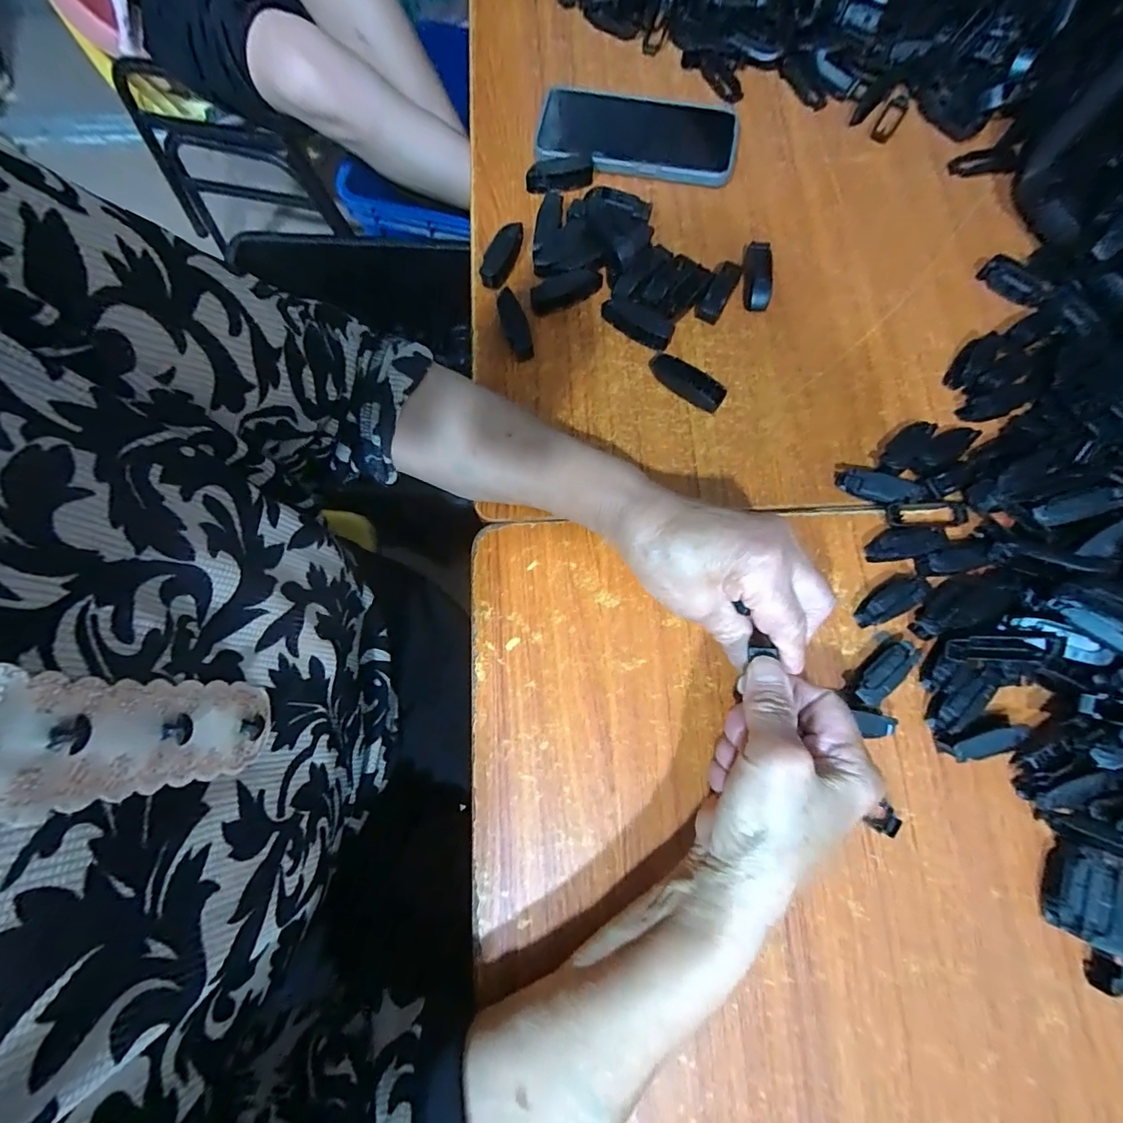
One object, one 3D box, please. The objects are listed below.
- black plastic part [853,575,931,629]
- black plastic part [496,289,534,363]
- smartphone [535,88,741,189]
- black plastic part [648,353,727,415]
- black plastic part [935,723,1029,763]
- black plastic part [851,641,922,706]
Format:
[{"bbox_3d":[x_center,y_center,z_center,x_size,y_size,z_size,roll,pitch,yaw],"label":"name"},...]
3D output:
[{"bbox_3d":[0.211,0.024,0.319,0.044,0.019,0.019,-28,78,-8],"label":"black plastic part"},{"bbox_3d":[-0.034,-0.175,0.367,0.017,0.011,0.055,-17,77,-5],"label":"black plastic part"},{"bbox_3d":[0.063,-0.355,0.411,0.160,0.013,0.081,7,76,1],"label":"smartphone"},{"bbox_3d":[0.090,-0.130,0.359,0.060,0.017,0.016,40,79,8],"label":"black plastic part"},{"bbox_3d":[0.254,0.107,0.299,0.046,0.018,0.017,-11,77,-4],"label":"black plastic part"},{"bbox_3d":[0.197,0.068,0.309,0.047,0.018,0.021,-44,81,-10],"label":"black plastic part"}]

